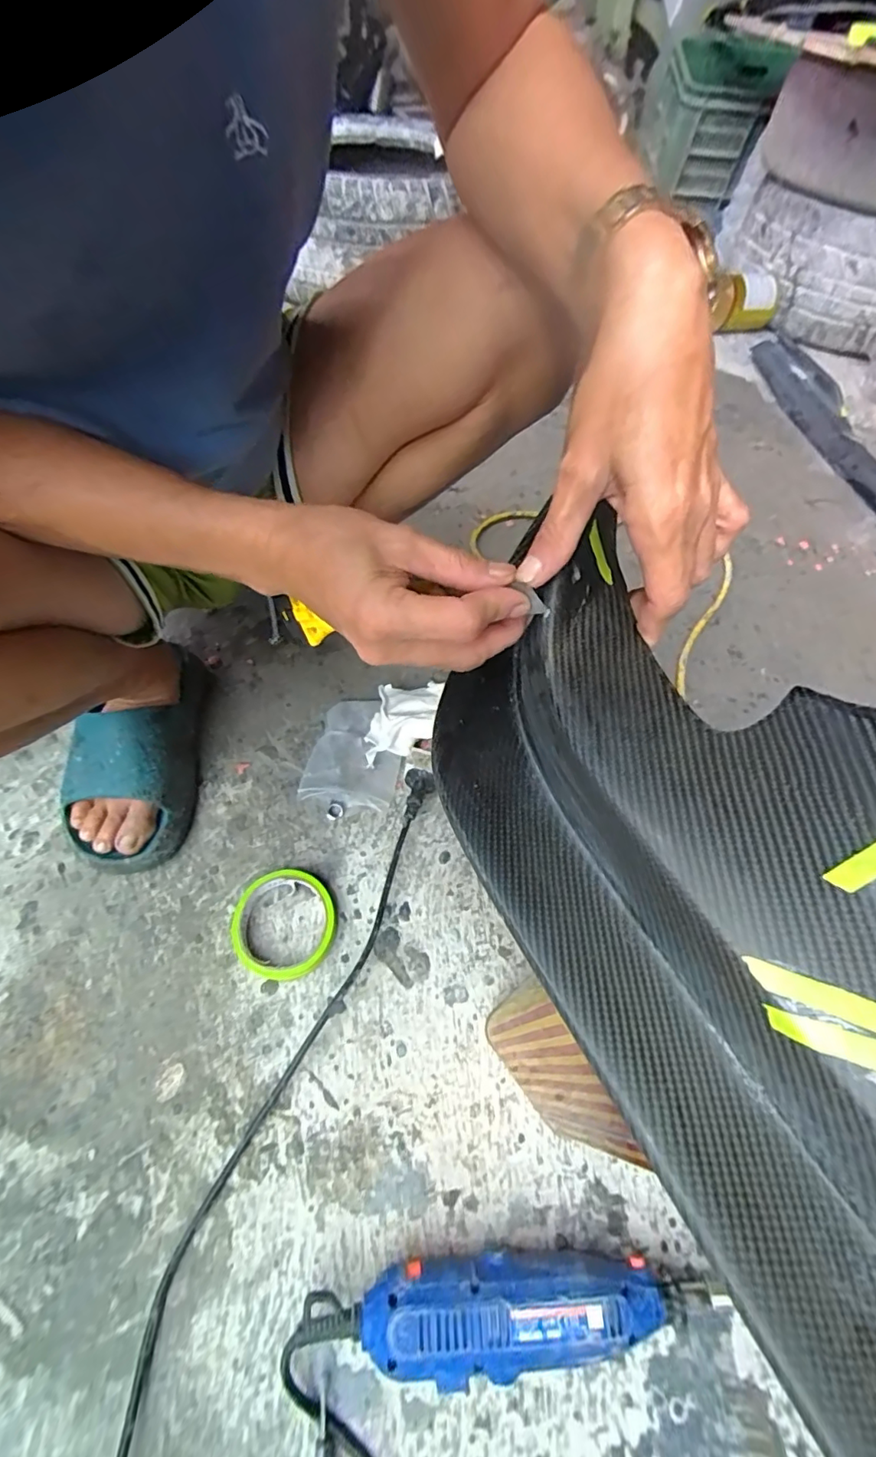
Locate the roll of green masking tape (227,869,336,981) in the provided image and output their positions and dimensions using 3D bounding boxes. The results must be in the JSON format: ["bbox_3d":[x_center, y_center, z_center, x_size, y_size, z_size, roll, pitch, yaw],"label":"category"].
[{"bbox_3d":[-0.138,0.174,0.470,0.086,0.024,0.094,2,57,-3],"label":"roll of green masking tape"}]

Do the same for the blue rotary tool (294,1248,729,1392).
[{"bbox_3d":[0.041,0.376,0.340,0.256,0.049,0.058,-2,57,-5],"label":"blue rotary tool"}]

